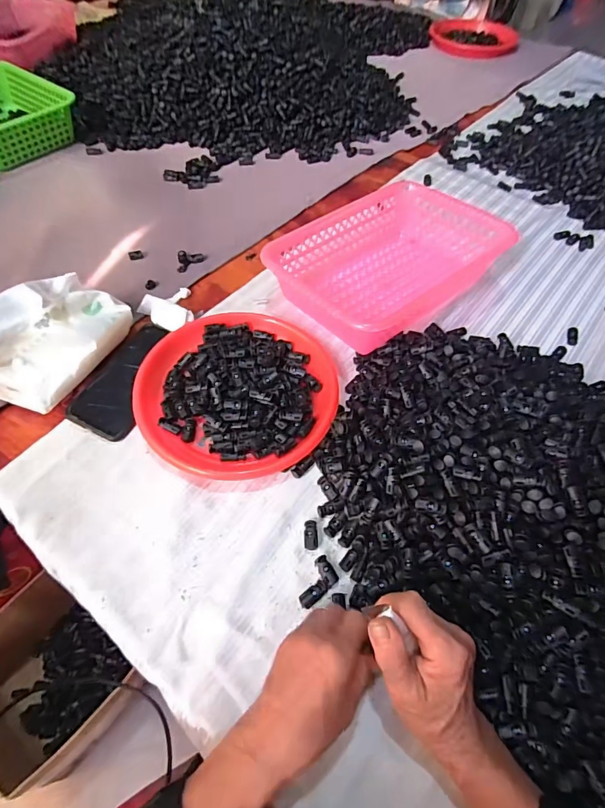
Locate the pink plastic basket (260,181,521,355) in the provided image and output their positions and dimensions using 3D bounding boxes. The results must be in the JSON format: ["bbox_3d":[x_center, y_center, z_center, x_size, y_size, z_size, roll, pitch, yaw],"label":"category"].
[{"bbox_3d":[0.116,-0.202,0.610,0.294,0.067,0.202,-34,64,-22],"label":"pink plastic basket"}]

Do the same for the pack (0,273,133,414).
[{"bbox_3d":[-0.290,-0.081,0.500,0.090,0.093,0.170,24,59,13],"label":"pack"}]

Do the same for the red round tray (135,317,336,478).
[{"bbox_3d":[-0.076,-0.021,0.512,0.222,0.027,0.219,1,56,-1],"label":"red round tray"}]

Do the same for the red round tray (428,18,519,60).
[{"bbox_3d":[0.485,-1.036,1.212,0.234,0.026,0.214,1,56,-1],"label":"red round tray"}]

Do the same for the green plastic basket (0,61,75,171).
[{"bbox_3d":[-0.591,-0.567,0.837,0.271,0.069,0.224,37,63,21],"label":"green plastic basket"}]

